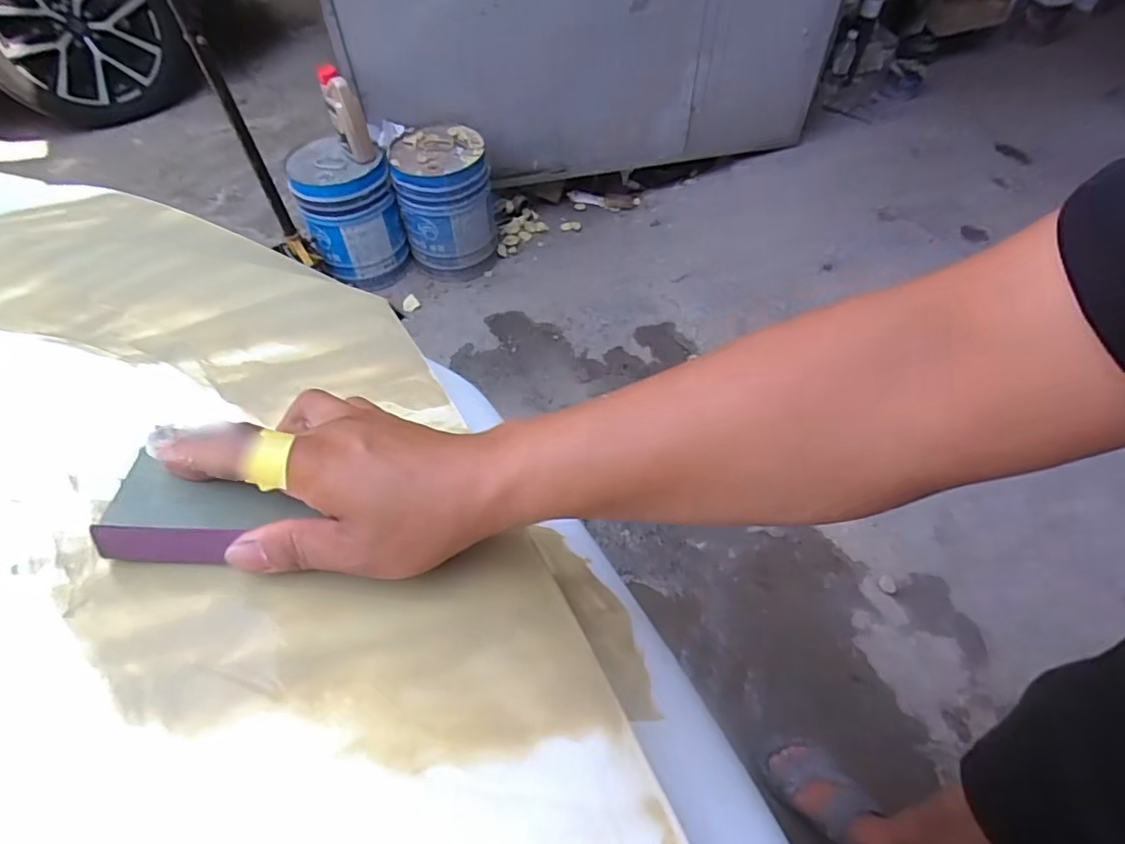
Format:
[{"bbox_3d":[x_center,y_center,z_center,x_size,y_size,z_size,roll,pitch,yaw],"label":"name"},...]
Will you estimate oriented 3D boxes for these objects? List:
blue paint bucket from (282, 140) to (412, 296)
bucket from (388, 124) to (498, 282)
[{"bbox_3d":[-0.582,-0.572,1.608,0.245,0.308,0.261,-20,55,-14],"label":"blue paint bucket"},{"bbox_3d":[-0.320,-0.607,1.628,0.256,0.342,0.241,-7,53,-5],"label":"bucket"}]

